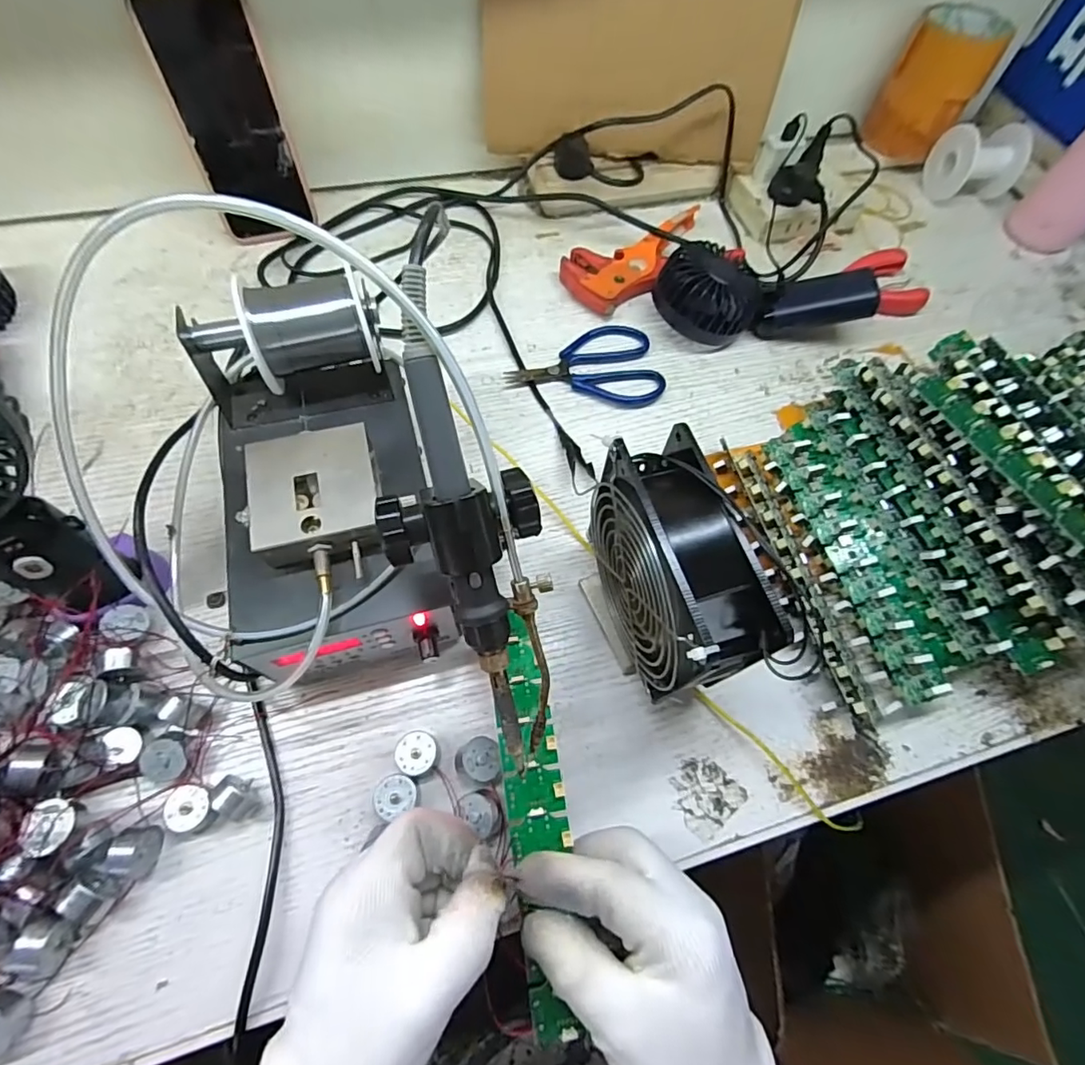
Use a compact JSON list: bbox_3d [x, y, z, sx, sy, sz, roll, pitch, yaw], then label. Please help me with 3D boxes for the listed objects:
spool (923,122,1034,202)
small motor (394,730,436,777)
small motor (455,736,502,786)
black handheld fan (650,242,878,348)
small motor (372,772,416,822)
[{"bbox_3d":[0.456,-0.390,0.564,0.068,0.065,0.065,-7,65,-6],"label":"spool"},{"bbox_3d":[-0.072,0.127,0.306,0.022,0.014,0.023,-2,65,-4],"label":"small motor"},{"bbox_3d":[-0.034,0.129,0.303,0.025,0.020,0.023,1,65,-2],"label":"small motor"},{"bbox_3d":[0.187,-0.208,0.465,0.175,0.054,0.081,-1,65,-4],"label":"black handheld fan"},{"bbox_3d":[-0.081,0.146,0.295,0.023,0.013,0.021,1,65,-2],"label":"small motor"}]

